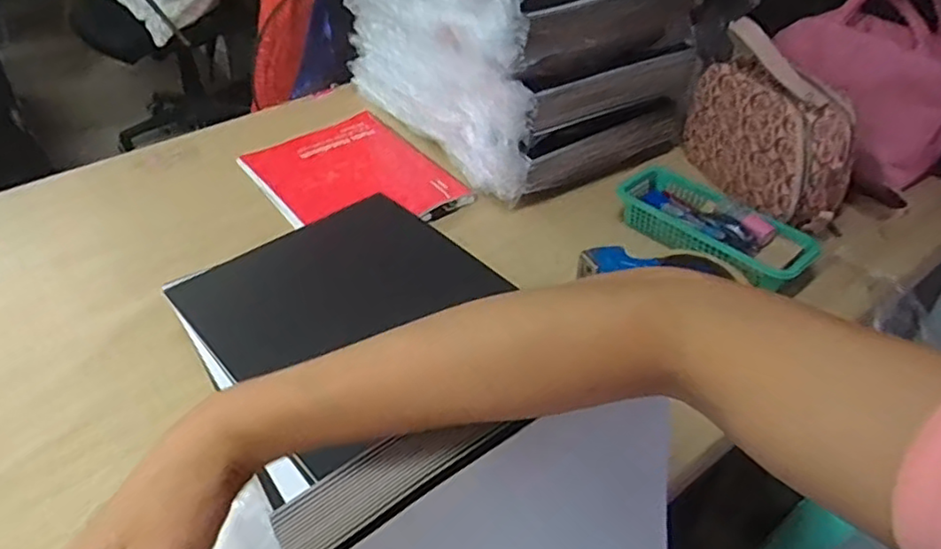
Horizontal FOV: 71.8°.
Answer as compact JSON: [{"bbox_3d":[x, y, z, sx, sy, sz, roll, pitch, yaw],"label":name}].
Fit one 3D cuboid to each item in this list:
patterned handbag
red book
[{"bbox_3d":[0.371,-0.186,0.802,0.084,0.182,0.227,-14,44,-15],"label":"patterned handbag"},{"bbox_3d":[-0.159,-0.139,0.877,0.225,0.017,0.278,-26,48,-26],"label":"red book"}]

